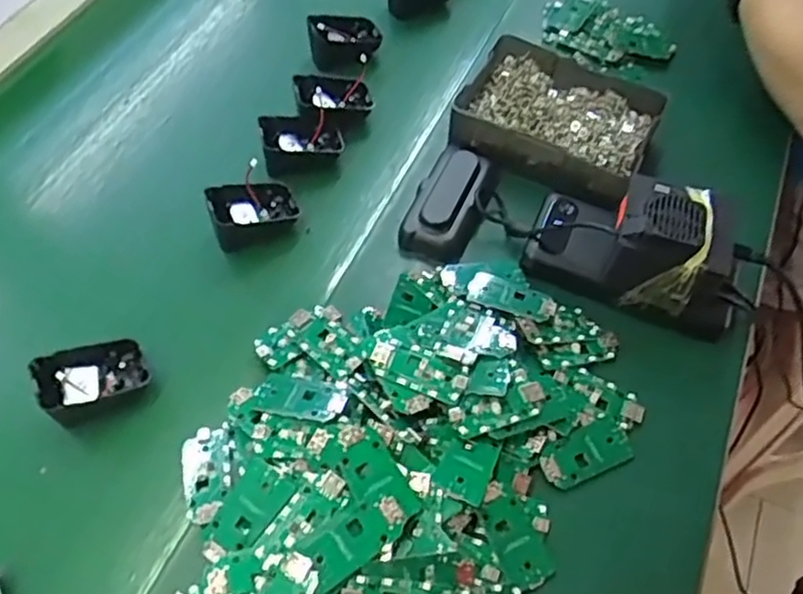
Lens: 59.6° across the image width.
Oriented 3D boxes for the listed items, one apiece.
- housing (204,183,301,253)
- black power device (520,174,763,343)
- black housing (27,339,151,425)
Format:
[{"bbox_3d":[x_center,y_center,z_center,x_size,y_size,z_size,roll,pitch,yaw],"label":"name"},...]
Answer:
[{"bbox_3d":[-0.116,-0.069,0.553,0.066,0.034,0.047,-19,58,-12],"label":"housing"},{"bbox_3d":[0.177,-0.042,0.507,0.157,0.072,0.072,23,60,15],"label":"black power device"},{"bbox_3d":[-0.205,0.055,0.470,0.066,0.043,0.048,-29,61,-17],"label":"black housing"}]

